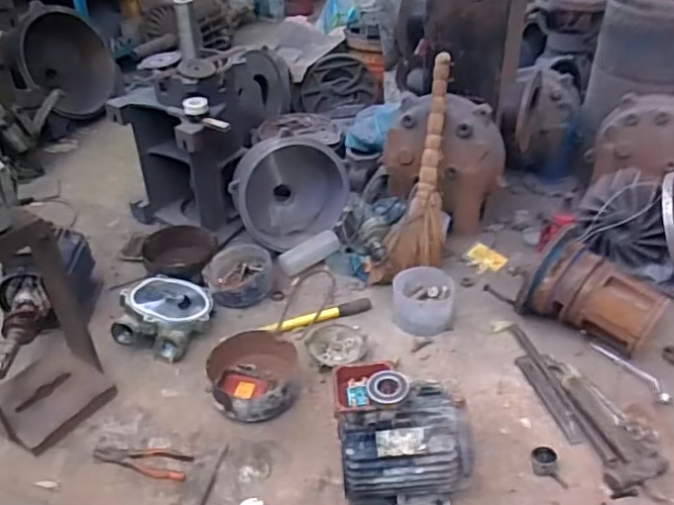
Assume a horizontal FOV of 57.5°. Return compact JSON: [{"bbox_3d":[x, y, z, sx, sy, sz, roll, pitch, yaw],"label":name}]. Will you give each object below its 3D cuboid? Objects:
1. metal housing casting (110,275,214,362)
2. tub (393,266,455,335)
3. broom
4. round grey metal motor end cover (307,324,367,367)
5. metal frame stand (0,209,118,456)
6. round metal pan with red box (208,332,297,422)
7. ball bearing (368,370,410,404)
[{"bbox_3d":[-0.396,0.142,1.434,0.194,0.101,0.201,6,36,10],"label":"metal housing casting"},{"bbox_3d":[0.206,0.114,1.460,0.148,0.107,0.118,4,35,7],"label":"tub"},{"bbox_3d":[0.216,-0.208,1.564,0.178,0.595,0.068,9,1,5],"label":"broom"},{"bbox_3d":[-0.001,0.206,1.389,0.131,0.023,0.110,-12,36,-16],"label":"round grey metal motor end cover"},{"bbox_3d":[-0.575,0.147,1.144,0.151,0.428,0.237,19,39,26],"label":"metal frame stand"},{"bbox_3d":[-0.170,0.265,1.284,0.188,0.100,0.178,-9,36,-11],"label":"round metal pan with red box"},{"bbox_3d":[0.081,0.213,0.989,0.067,0.017,0.062,-7,35,-8],"label":"ball bearing"}]

